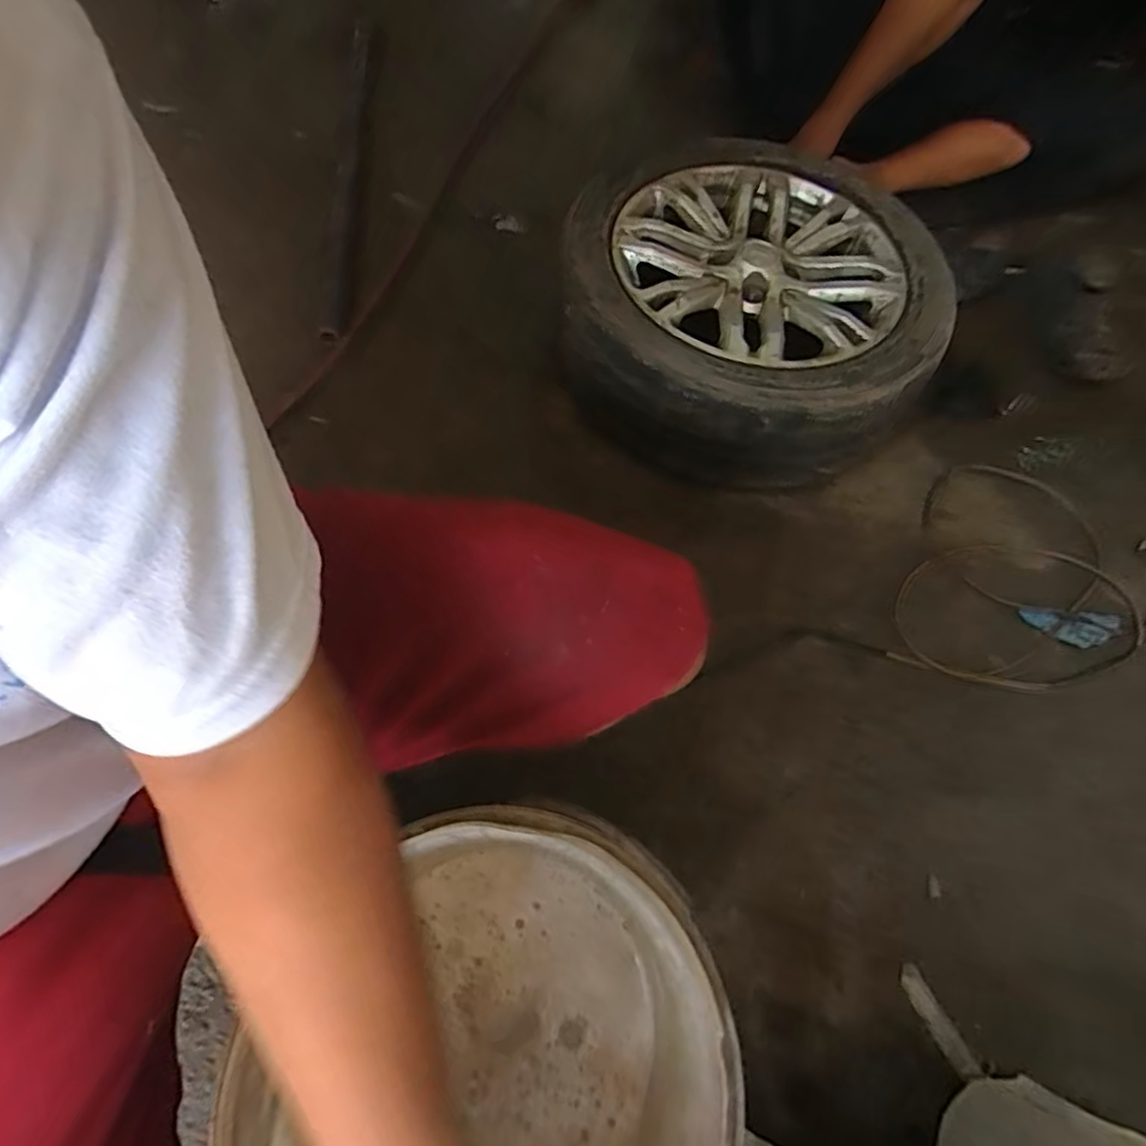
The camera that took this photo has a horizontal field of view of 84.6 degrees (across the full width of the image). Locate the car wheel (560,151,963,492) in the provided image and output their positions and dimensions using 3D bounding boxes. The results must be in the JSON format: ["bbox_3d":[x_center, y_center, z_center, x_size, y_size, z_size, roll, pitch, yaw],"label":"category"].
[{"bbox_3d":[0.255,-0.383,0.932,0.488,0.187,0.504,1,65,-3],"label":"car wheel"}]

